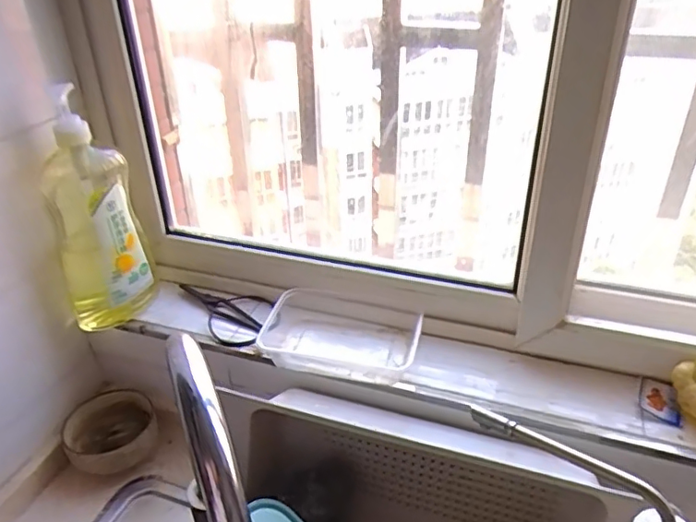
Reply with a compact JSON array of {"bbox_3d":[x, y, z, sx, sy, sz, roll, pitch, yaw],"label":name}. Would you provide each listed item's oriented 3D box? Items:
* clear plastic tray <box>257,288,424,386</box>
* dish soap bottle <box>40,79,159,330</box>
[{"bbox_3d":[-0.006,0.080,0.663,0.180,0.035,0.114,5,32,11],"label":"clear plastic tray"},{"bbox_3d":[-0.301,-0.059,0.677,0.099,0.271,0.088,-15,34,-22],"label":"dish soap bottle"}]

